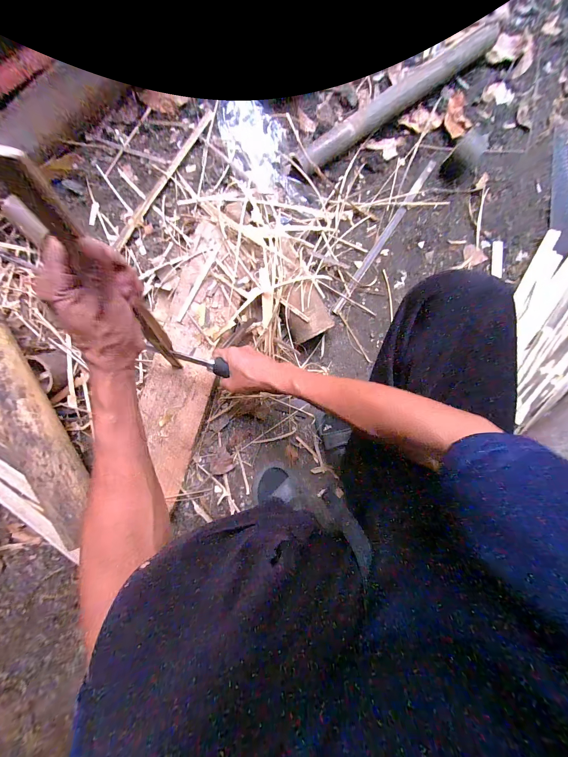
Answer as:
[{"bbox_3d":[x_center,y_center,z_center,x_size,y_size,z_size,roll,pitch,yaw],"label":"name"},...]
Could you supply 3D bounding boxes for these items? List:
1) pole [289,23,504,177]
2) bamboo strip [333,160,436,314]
[{"bbox_3d":[0.228,-0.564,0.566,0.502,0.037,0.047,-38,95,-3],"label":"pole"},{"bbox_3d":[0.213,-0.299,0.593,0.015,0.004,0.375,34,89,-6],"label":"bamboo strip"}]

